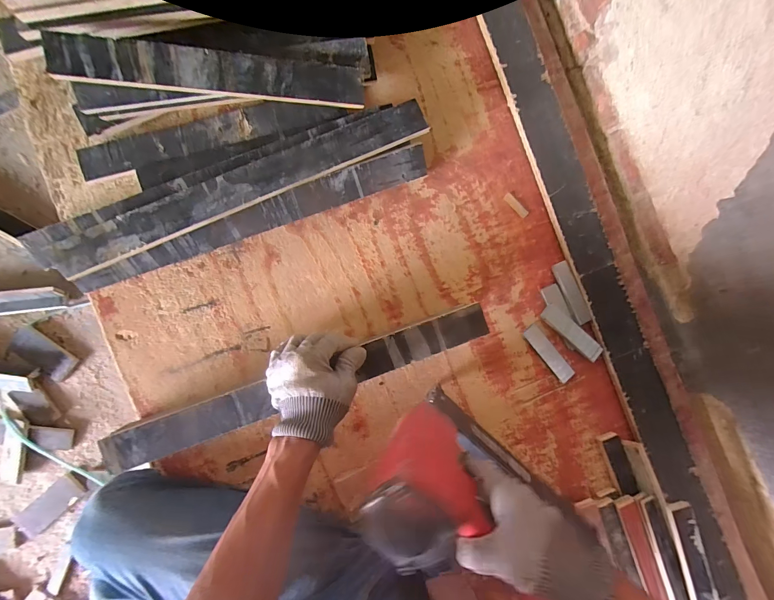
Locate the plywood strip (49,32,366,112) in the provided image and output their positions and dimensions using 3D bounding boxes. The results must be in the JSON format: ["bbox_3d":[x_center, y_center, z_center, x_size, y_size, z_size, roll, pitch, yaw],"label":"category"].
[{"bbox_3d":[-0.215,-0.290,0.431,0.365,0.013,0.053,0,107,-11],"label":"plywood strip"}]

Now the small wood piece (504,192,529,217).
[{"bbox_3d":[0.209,-0.153,0.546,0.047,0.004,0.015,43,85,-3],"label":"small wood piece"}]

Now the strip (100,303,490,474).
[{"bbox_3d":[-0.104,0.109,0.439,0.499,0.013,0.056,-18,90,-5],"label":"strip"}]

